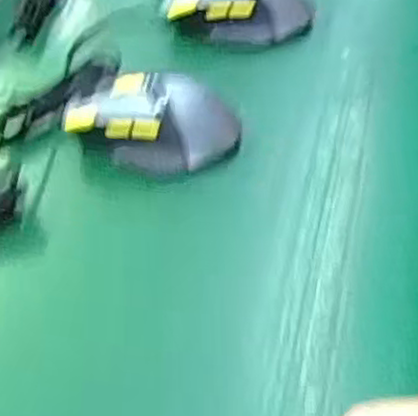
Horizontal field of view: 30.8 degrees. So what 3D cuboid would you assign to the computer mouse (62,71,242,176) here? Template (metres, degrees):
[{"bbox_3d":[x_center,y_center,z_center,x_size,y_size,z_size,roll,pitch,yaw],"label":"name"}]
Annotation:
[{"bbox_3d":[-0.038,-0.057,0.500,0.111,0.040,0.058,9,41,8],"label":"computer mouse"}]

